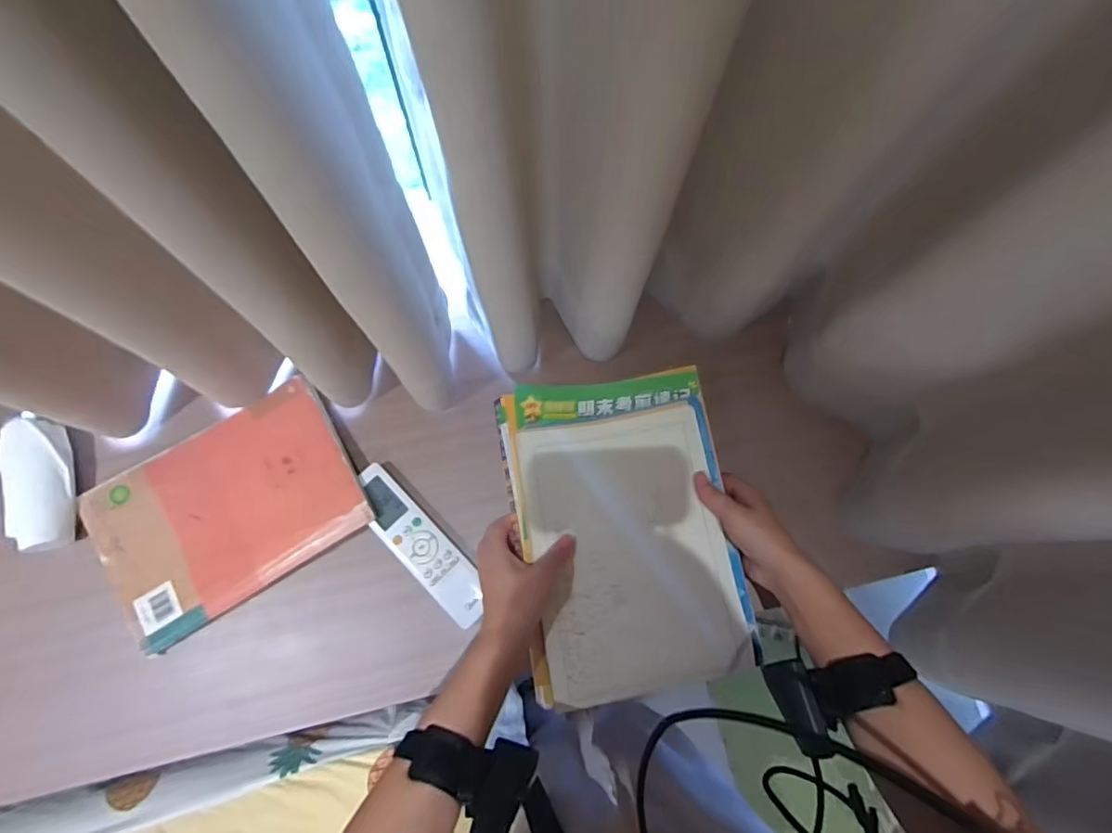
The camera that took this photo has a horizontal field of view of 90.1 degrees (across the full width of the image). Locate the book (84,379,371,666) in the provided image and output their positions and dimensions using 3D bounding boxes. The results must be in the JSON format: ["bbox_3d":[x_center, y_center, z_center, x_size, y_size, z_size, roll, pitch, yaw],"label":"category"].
[{"bbox_3d":[-0.339,0.093,0.574,0.256,0.014,0.183,-31,79,-9],"label":"book"}]

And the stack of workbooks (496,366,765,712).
[{"bbox_3d":[0.064,0.105,0.535,0.202,0.035,0.294,-9,76,-4],"label":"stack of workbooks"}]

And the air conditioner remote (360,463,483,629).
[{"bbox_3d":[-0.141,0.131,0.576,0.046,0.015,0.187,-42,80,-11],"label":"air conditioner remote"}]

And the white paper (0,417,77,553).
[{"bbox_3d":[-0.532,0.066,0.565,0.060,0.036,0.143,-15,76,-5],"label":"white paper"}]

